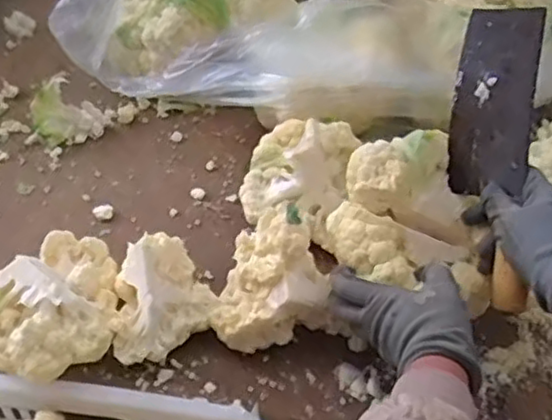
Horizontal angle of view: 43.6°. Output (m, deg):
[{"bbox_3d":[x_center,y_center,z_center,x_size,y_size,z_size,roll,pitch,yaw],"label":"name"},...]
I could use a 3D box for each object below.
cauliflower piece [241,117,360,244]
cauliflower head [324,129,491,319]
[{"bbox_3d":[0.025,-0.043,0.758,0.109,0.076,0.119,10,47,11],"label":"cauliflower piece"},{"bbox_3d":[0.125,0.012,0.645,0.147,0.110,0.134,-6,46,-5],"label":"cauliflower head"}]

